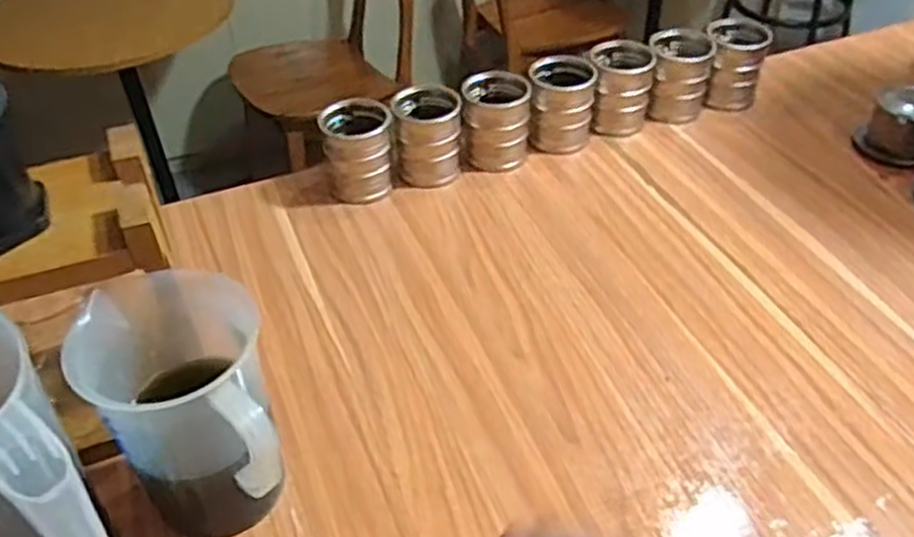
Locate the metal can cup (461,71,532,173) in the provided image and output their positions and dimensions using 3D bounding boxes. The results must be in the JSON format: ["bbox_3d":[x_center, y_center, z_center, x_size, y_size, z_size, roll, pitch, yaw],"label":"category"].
[{"bbox_3d":[0.045,-0.168,0.894,0.072,0.093,0.063,0,42,2],"label":"metal can cup"}]

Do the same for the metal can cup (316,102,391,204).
[{"bbox_3d":[-0.106,-0.128,0.856,0.072,0.089,0.074,-10,43,-9],"label":"metal can cup"}]

